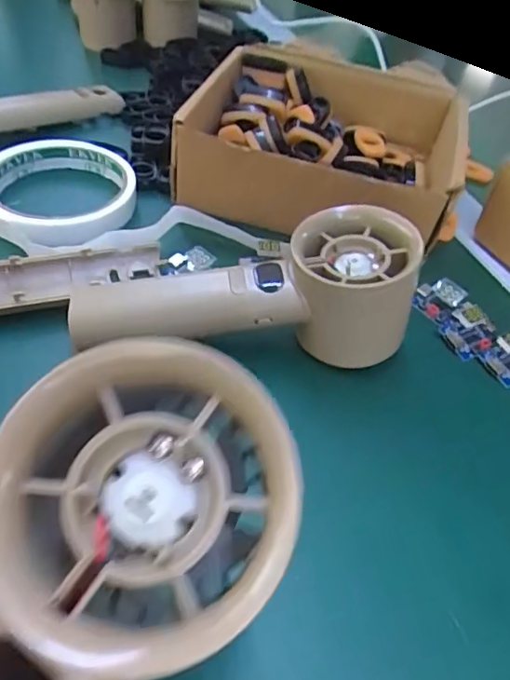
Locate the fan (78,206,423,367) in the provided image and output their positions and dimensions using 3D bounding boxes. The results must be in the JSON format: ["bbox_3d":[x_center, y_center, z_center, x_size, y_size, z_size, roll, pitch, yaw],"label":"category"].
[{"bbox_3d":[-0.007,-0.017,0.251,0.151,0.064,0.054,-4,48,-13],"label":"fan"}]

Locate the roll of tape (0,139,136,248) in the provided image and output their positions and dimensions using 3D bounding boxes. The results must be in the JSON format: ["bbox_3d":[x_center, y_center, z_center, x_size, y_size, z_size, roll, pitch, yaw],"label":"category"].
[{"bbox_3d":[-0.117,-0.087,0.324,0.085,0.025,0.104,8,46,-2],"label":"roll of tape"}]

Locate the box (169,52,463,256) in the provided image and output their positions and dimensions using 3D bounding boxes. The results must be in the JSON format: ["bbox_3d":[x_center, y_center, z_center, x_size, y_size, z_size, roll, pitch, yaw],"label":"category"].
[{"bbox_3d":[0.047,-0.133,0.365,0.167,0.056,0.168,15,47,5],"label":"box"}]

